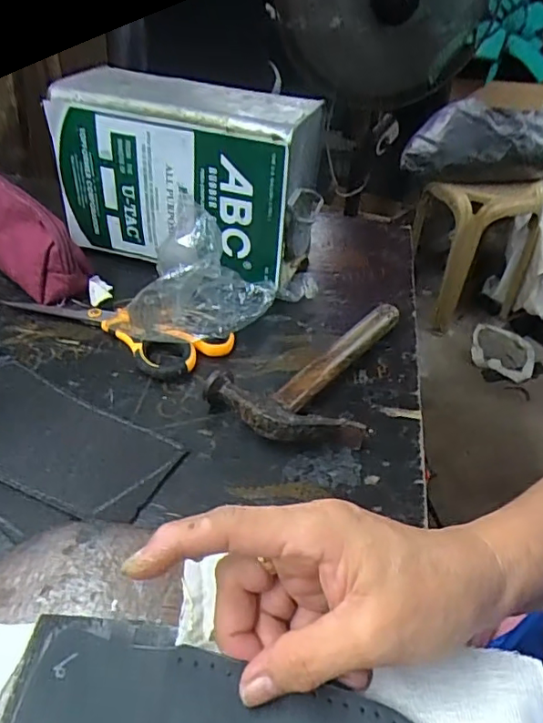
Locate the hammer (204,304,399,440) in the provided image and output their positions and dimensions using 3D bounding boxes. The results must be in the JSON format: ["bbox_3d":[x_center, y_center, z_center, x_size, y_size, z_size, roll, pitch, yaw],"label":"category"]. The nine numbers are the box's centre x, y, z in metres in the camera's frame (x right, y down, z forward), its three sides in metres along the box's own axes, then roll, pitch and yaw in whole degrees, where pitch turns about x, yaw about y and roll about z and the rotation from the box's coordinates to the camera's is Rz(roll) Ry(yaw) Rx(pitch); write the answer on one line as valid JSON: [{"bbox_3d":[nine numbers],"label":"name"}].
[{"bbox_3d":[0.043,0.001,0.451,0.106,0.025,0.182,24,43,24],"label":"hammer"}]

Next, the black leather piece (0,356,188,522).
[{"bbox_3d":[-0.145,0.049,0.368,0.156,0.029,0.082,20,41,20],"label":"black leather piece"}]

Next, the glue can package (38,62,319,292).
[{"bbox_3d":[-0.081,-0.182,0.565,0.249,0.162,0.109,17,41,17],"label":"glue can package"}]

